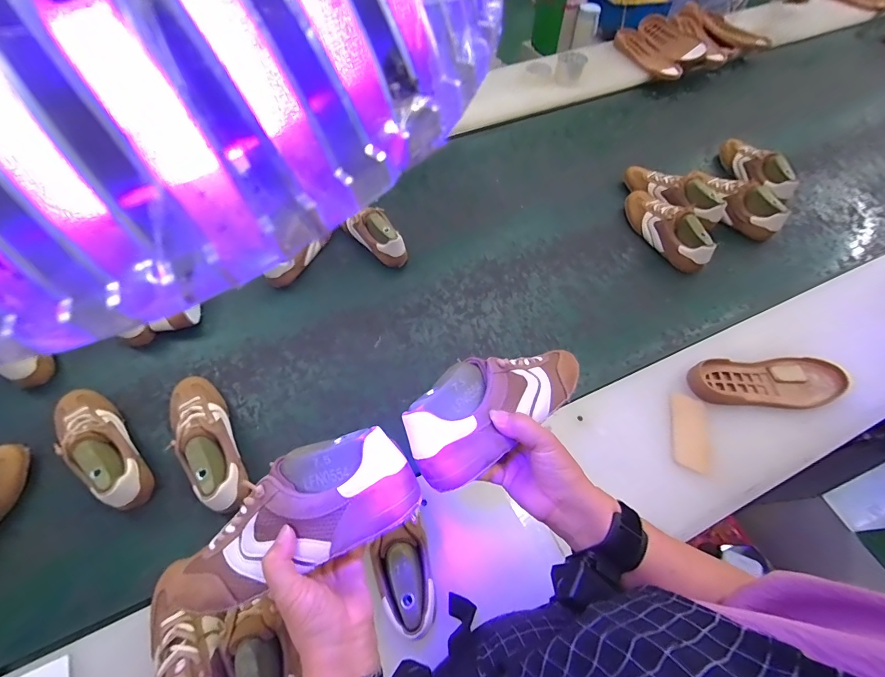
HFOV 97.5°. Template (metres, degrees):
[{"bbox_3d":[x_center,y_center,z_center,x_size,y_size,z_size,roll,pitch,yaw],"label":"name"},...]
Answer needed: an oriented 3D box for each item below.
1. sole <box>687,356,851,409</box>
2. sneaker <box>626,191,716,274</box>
[{"bbox_3d":[0.548,0.072,0.659,0.251,0.030,0.088,-2,59,-3],"label":"sole"},{"bbox_3d":[0.512,-0.267,0.895,0.083,0.096,0.267,-10,57,-7],"label":"sneaker"}]

